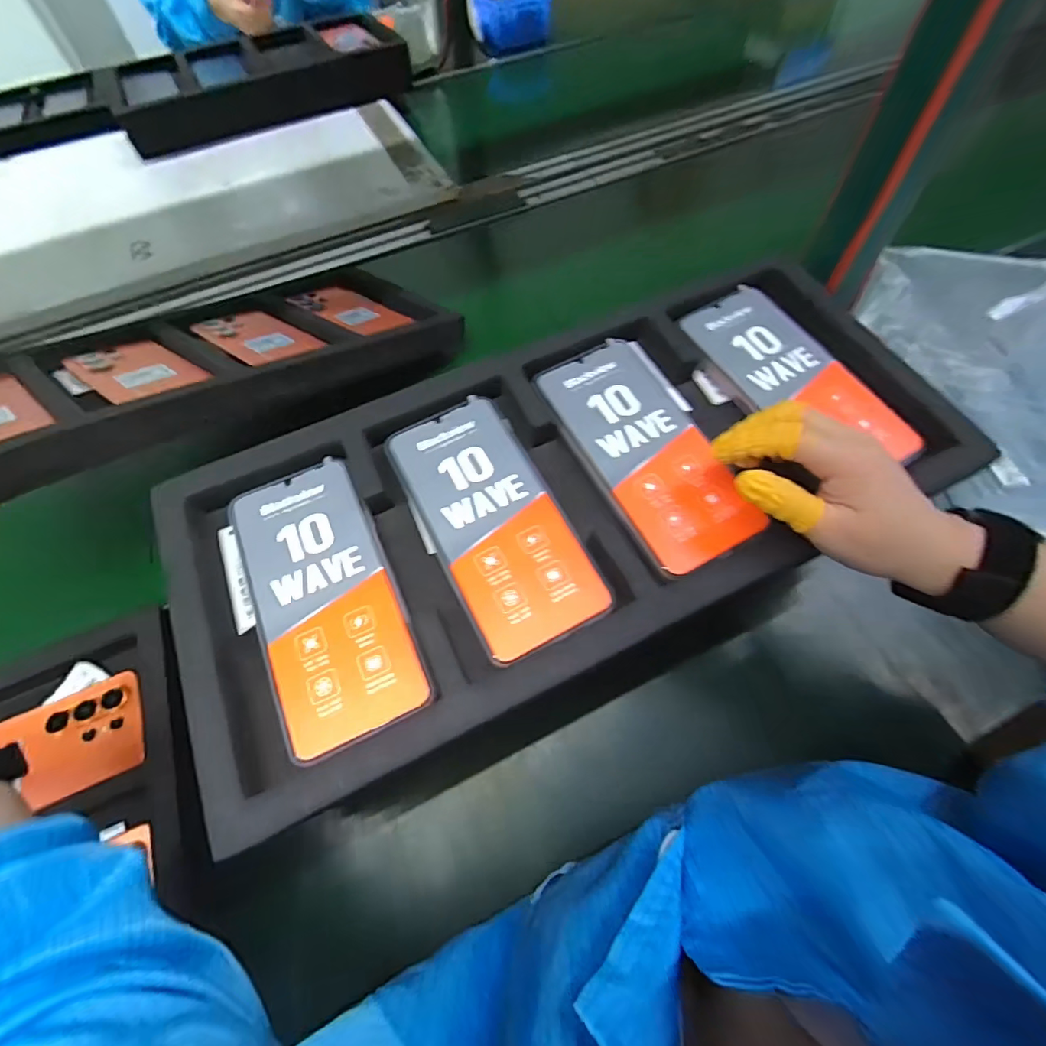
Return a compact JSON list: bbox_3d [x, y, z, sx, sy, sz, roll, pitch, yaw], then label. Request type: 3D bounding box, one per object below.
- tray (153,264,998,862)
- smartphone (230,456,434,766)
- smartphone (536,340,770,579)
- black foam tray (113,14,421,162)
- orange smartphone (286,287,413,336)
[{"bbox_3d":[0.036,-0.029,0.312,0.490,0.036,0.213,-23,62,-11],"label":"tray"},{"bbox_3d":[-0.116,0.040,0.288,0.077,0.014,0.169,-23,62,-10],"label":"smartphone"},{"bbox_3d":[0.080,-0.049,0.323,0.076,0.010,0.166,-23,67,-11],"label":"smartphone"},{"bbox_3d":[-0.458,-0.787,0.876,0.482,0.060,0.233,-22,62,-10],"label":"black foam tray"},{"bbox_3d":[-0.202,-0.248,0.574,0.150,0.005,0.063,30,54,24],"label":"orange smartphone"}]

